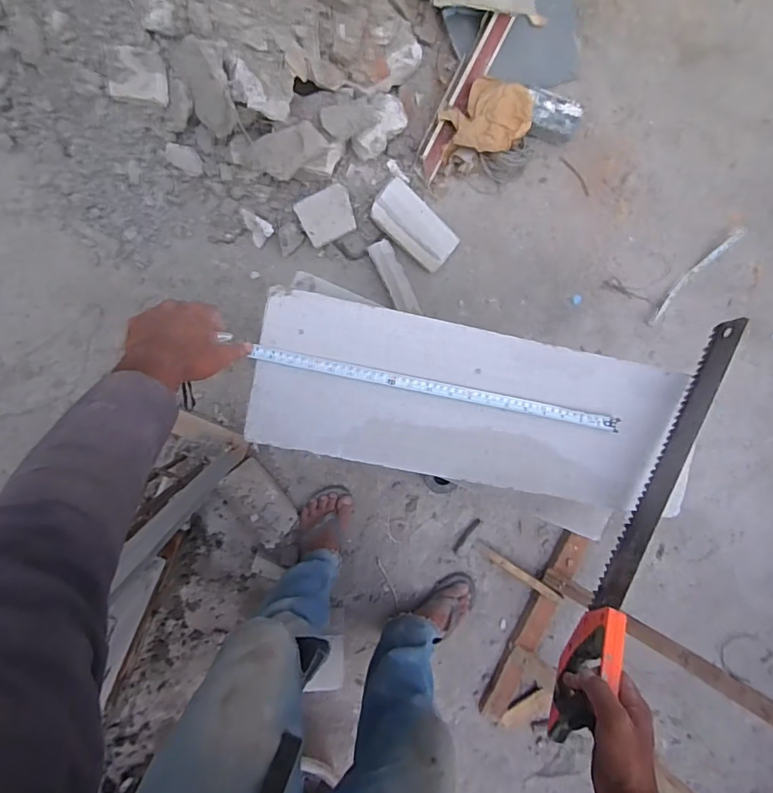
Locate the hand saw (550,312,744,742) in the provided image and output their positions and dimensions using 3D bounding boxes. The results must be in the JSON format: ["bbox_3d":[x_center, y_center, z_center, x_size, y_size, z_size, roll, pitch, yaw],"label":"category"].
[{"bbox_3d":[0.324,0.157,0.607,0.027,0.103,0.549,26,86,-6],"label":"hand saw"}]

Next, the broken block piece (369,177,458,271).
[{"bbox_3d":[0.061,-0.362,1.040,0.191,0.050,0.097,38,93,-7],"label":"broken block piece"}]

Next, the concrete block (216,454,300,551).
[{"bbox_3d":[-0.287,0.244,1.104,0.103,0.034,0.189,-35,97,1],"label":"concrete block"}]

